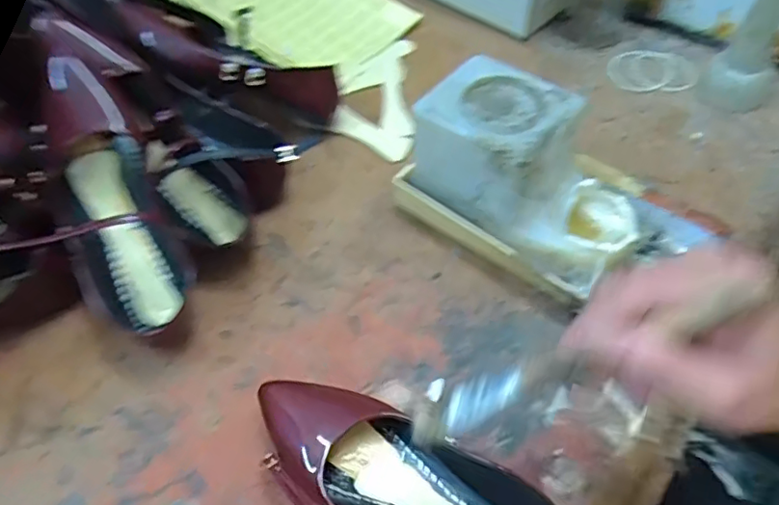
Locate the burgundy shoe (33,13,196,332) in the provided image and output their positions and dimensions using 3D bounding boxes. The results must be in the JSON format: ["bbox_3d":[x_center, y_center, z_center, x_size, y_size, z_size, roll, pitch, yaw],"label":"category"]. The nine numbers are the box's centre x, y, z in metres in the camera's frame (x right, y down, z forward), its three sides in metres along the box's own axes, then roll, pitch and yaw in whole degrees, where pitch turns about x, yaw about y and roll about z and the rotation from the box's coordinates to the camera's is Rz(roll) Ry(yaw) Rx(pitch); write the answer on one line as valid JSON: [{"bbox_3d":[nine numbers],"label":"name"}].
[{"bbox_3d":[-0.224,-0.054,0.475,0.083,0.069,0.254,-15,97,-8],"label":"burgundy shoe"}]

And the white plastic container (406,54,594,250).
[{"bbox_3d":[0.098,-0.092,0.516,0.131,0.086,0.102,33,61,23],"label":"white plastic container"}]

